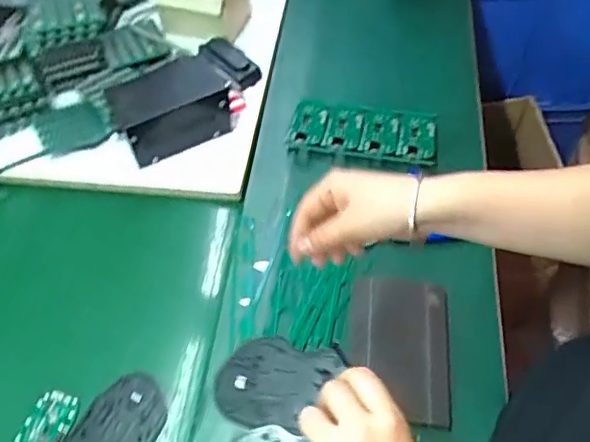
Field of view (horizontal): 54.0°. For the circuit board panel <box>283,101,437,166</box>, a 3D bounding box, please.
[{"bbox_3d":[0.090,-0.122,0.761,0.188,0.017,0.104,5,54,6],"label":"circuit board panel"}]

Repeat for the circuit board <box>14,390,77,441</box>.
[{"bbox_3d":[-0.247,0.212,0.555,0.048,0.004,0.098,14,55,13],"label":"circuit board"}]

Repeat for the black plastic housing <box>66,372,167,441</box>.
[{"bbox_3d":[-0.173,0.200,0.554,0.071,0.010,0.112,27,59,21],"label":"black plastic housing"}]

